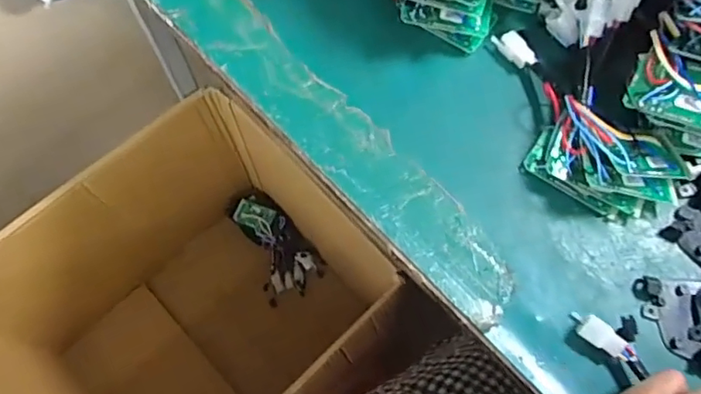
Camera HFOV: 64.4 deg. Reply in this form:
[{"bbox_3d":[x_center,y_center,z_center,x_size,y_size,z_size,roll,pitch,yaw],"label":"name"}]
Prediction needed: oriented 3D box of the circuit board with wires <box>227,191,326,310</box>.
[{"bbox_3d":[-0.160,0.094,1.152,0.130,0.054,0.233,-34,93,-12],"label":"circuit board with wires"}]

